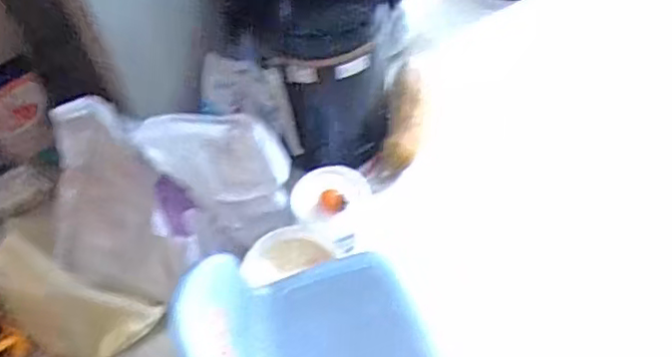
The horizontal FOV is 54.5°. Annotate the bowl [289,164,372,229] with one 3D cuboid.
[{"bbox_3d":[-0.010,0.040,1.418,0.171,0.068,0.155,-10,53,-3],"label":"bowl"}]

